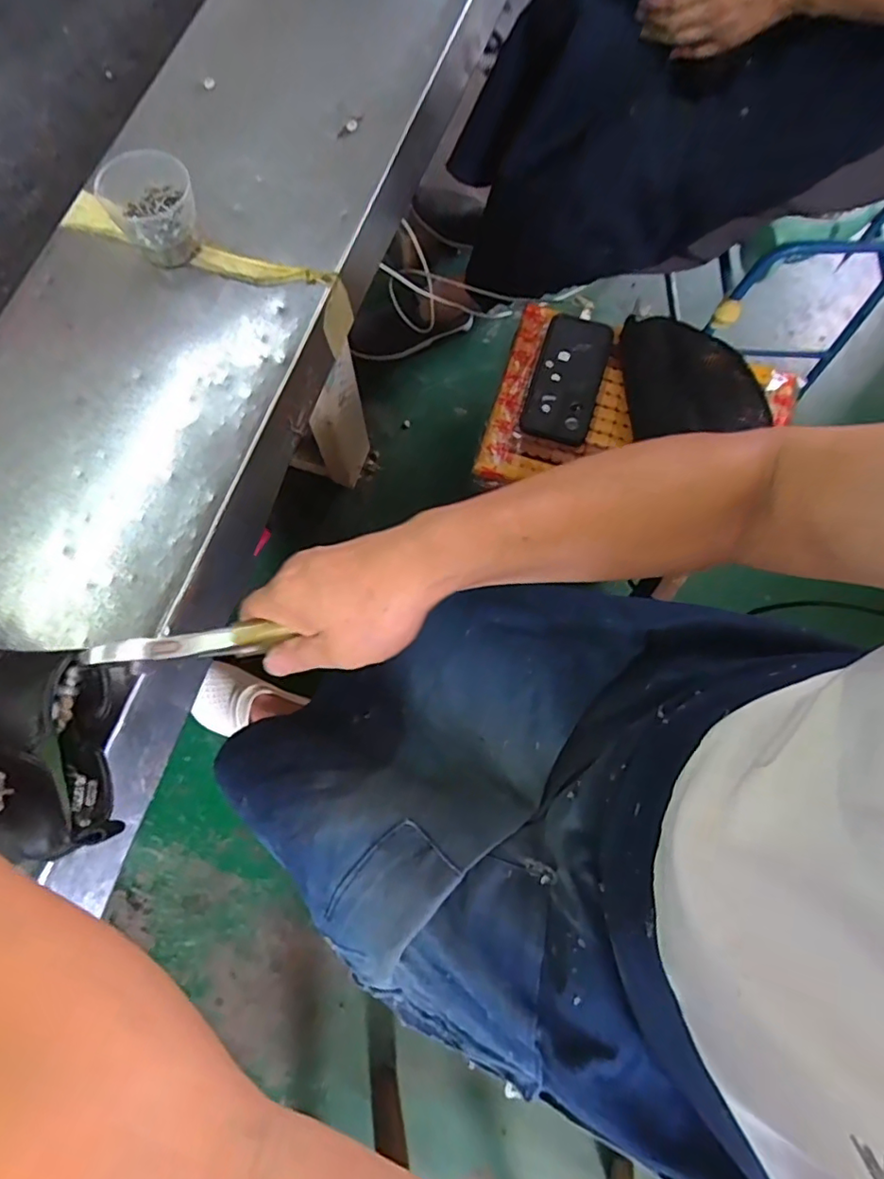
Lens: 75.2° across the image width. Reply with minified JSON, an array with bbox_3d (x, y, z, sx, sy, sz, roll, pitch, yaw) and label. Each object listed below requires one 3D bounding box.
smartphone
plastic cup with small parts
[{"bbox_3d":[0.154,-0.260,0.701,0.082,0.016,0.174,18,76,3],"label":"smartphone"},{"bbox_3d":[-0.219,-0.291,0.434,0.064,0.052,0.077,-29,78,-8],"label":"plastic cup with small parts"}]

